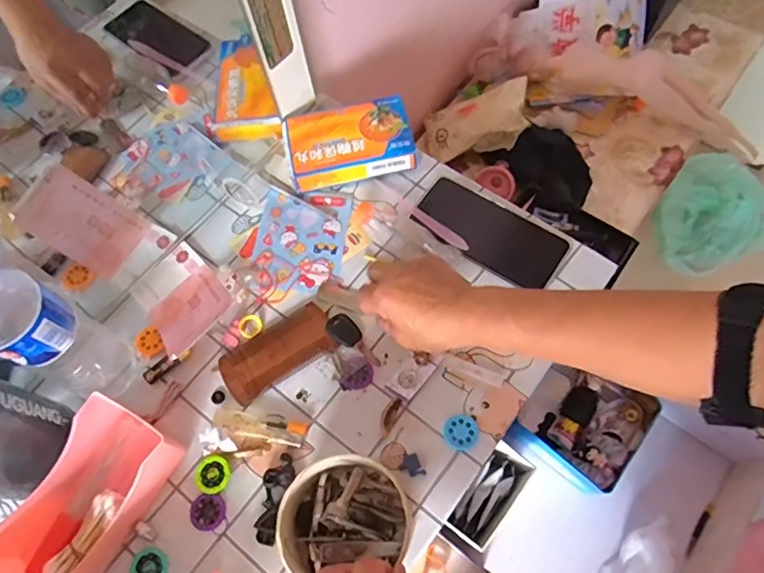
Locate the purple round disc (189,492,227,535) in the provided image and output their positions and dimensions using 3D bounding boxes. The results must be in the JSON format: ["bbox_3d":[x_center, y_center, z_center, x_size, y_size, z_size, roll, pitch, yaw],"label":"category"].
[{"bbox_3d":[-0.150,0.196,0.473,0.031,0.004,0.033,-1,65,3],"label":"purple round disc"}]

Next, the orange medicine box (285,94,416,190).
[{"bbox_3d":[-0.036,-0.160,0.606,0.134,0.027,0.087,-12,65,-2],"label":"orange medicine box"}]

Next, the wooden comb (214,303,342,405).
[{"bbox_3d":[-0.100,0.062,0.526,0.111,0.010,0.054,-31,67,-11],"label":"wooden comb"}]

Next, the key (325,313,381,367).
[{"bbox_3d":[-0.028,0.054,0.528,0.026,0.013,0.062,-36,68,-12],"label":"key"}]

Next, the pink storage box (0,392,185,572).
[{"bbox_3d":[-0.244,0.177,0.455,0.098,0.052,0.154,27,70,15],"label":"pink storage box"}]

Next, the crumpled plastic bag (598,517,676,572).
[{"bbox_3d":[0.260,0.276,0.540,0.052,0.036,0.105,39,73,19],"label":"crumpled plastic bag"}]

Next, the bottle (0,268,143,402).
[{"bbox_3d":[-0.266,0.040,0.434,0.061,0.216,0.066,24,69,14],"label":"bottle"}]

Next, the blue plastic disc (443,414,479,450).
[{"bbox_3d":[0.070,0.128,0.483,0.030,0.004,0.030,-1,65,3],"label":"blue plastic disc"}]

